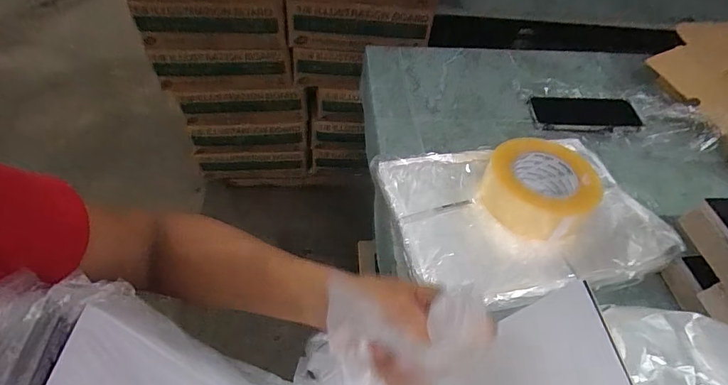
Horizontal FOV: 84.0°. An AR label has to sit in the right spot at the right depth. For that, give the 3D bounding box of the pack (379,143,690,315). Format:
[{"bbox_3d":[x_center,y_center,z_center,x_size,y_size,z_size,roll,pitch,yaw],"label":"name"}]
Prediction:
[{"bbox_3d":[0.192,0.025,0.507,0.309,0.033,0.226,-7,49,-13],"label":"pack"}]

